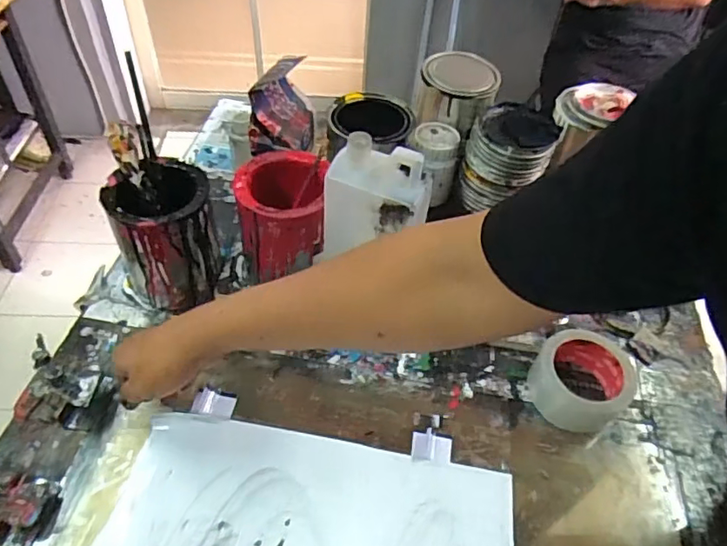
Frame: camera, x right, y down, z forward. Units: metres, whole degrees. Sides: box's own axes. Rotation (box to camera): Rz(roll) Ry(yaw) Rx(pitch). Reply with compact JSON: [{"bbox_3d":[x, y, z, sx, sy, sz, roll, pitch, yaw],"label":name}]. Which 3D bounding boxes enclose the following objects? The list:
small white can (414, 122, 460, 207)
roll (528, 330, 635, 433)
[{"bbox_3d":[0.096,-0.149,0.760,0.061,0.100,0.052,-13,51,-16],"label":"small white can"},{"bbox_3d":[0.241,0.120,0.606,0.111,0.047,0.103,-35,60,-30],"label":"roll"}]

